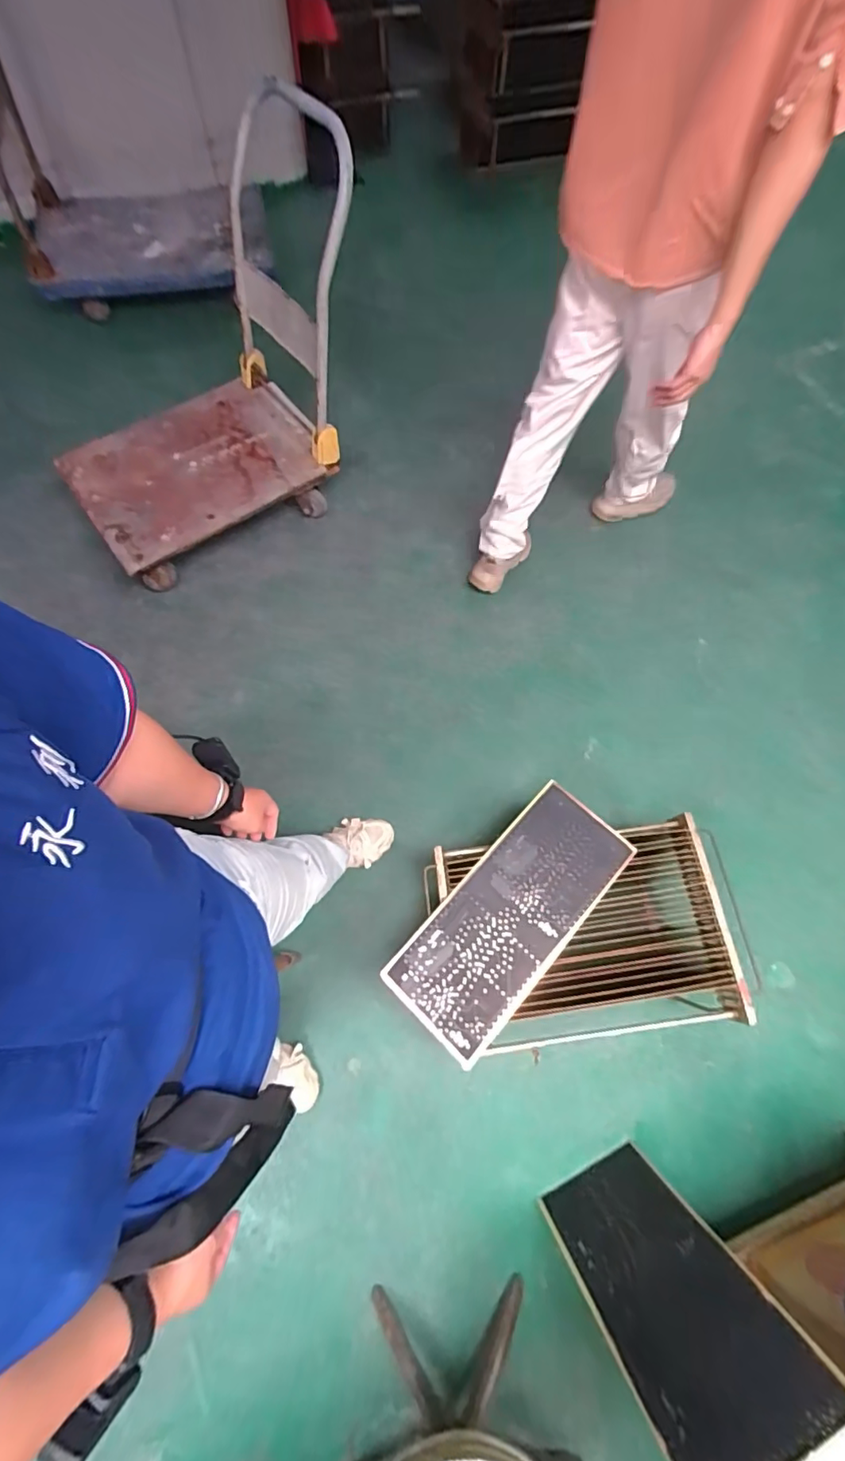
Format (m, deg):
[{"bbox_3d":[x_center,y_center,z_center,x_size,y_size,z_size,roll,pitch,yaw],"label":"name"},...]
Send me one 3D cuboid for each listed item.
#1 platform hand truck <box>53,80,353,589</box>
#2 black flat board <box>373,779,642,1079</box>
[{"bbox_3d":[-0.590,-0.905,1.367,0.851,0.689,0.503,-37,72,-15],"label":"platform hand truck"},{"bbox_3d":[0.186,0.367,1.058,0.235,0.023,0.532,42,74,16],"label":"black flat board"}]

